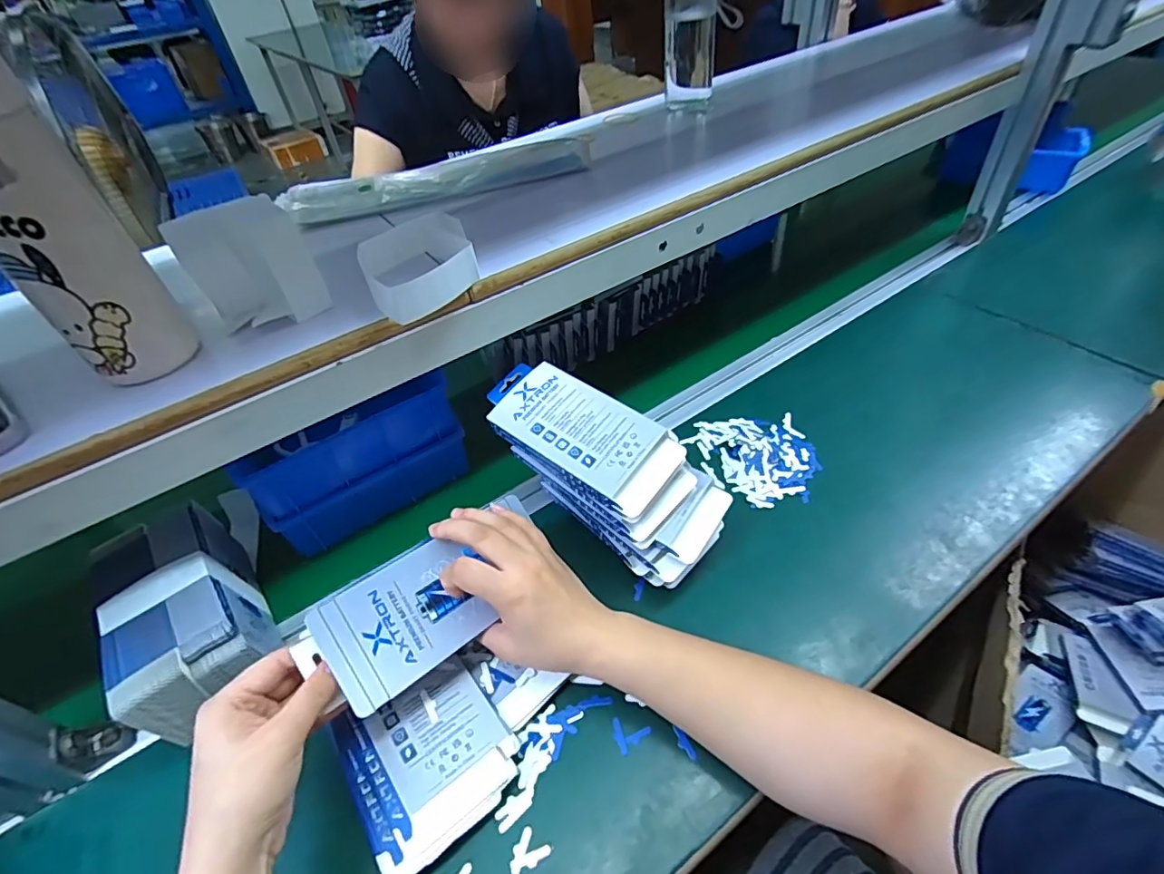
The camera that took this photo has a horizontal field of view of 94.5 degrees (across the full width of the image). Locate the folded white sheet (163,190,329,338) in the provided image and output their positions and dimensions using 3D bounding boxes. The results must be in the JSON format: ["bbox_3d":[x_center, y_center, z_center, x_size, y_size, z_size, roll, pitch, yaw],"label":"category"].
[{"bbox_3d":[-0.229,-0.119,0.375,0.076,0.086,0.024,-16,45,-8],"label":"folded white sheet"}]

